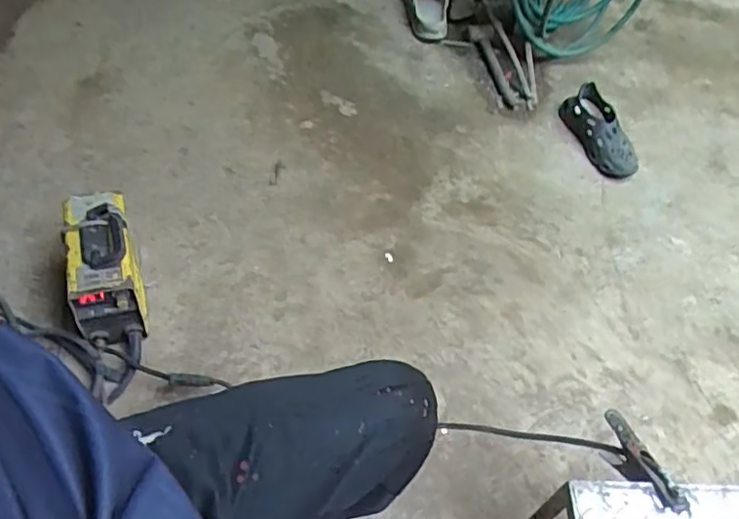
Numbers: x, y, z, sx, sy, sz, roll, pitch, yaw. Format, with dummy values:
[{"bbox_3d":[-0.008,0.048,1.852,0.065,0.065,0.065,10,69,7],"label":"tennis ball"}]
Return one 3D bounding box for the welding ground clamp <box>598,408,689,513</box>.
[{"bbox_3d":[0.345,0.263,0.781,0.043,0.060,0.156,-5,25,-10],"label":"welding ground clamp"}]

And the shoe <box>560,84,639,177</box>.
[{"bbox_3d":[0.592,-0.334,1.562,0.085,0.097,0.277,-11,53,-14],"label":"shoe"}]

